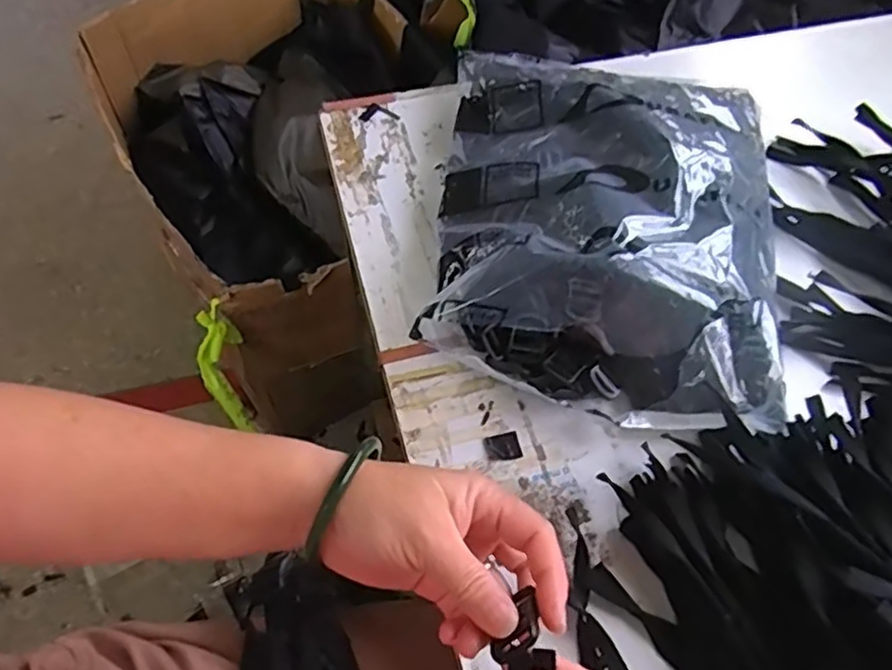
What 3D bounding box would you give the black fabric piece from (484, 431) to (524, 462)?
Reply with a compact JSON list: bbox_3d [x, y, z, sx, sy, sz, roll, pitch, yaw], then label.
[{"bbox_3d":[0.041,0.079,0.473,0.024,0.004,0.020,-11,63,-9],"label":"black fabric piece"}]

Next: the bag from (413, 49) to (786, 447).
[{"bbox_3d":[0.126,-0.097,0.519,0.253,0.095,0.318,8,61,2],"label":"bag"}]

